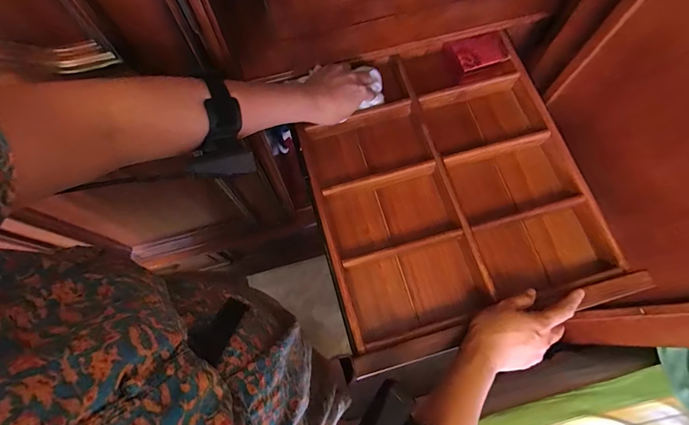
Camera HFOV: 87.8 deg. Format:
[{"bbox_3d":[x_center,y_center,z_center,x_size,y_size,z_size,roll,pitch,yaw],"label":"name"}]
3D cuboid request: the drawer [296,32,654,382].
[{"bbox_3d":[0.153,-0.042,0.555,0.390,0.090,0.445,-13,72,-4],"label":"drawer"}]

